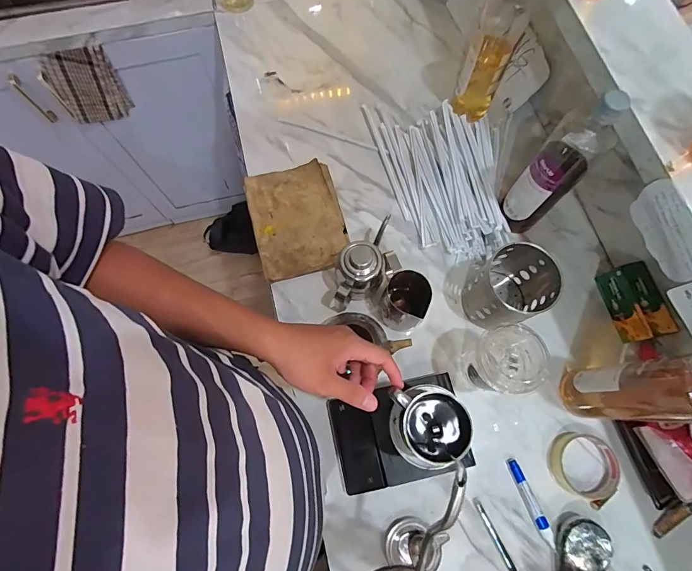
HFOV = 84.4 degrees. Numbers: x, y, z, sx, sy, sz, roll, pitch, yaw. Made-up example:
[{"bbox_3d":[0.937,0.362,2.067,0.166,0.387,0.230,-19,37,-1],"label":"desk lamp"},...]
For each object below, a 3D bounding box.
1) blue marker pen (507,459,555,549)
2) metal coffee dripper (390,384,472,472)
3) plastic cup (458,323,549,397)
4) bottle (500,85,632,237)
[{"bbox_3d":[0.259,0.304,0.534,0.016,0.013,0.112,-20,73,-4],"label":"blue marker pen"},{"bbox_3d":[0.092,0.158,0.435,0.080,0.049,0.085,-1,73,2],"label":"metal coffee dripper"},{"bbox_3d":[0.211,0.105,0.532,0.083,0.132,0.088,31,76,11],"label":"plastic cup"},{"bbox_3d":[0.295,-0.166,0.541,0.070,0.241,0.070,-43,76,-11],"label":"bottle"}]

